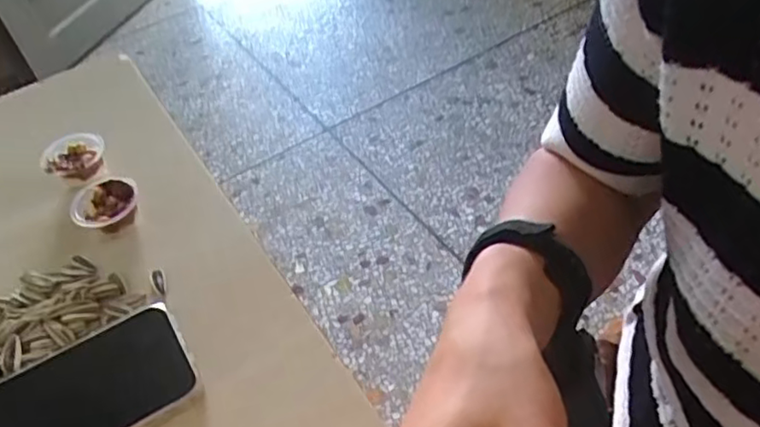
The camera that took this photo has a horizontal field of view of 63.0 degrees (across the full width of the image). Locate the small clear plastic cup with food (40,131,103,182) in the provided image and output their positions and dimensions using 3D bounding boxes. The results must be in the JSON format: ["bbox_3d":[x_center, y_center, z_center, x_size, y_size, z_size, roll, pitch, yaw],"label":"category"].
[{"bbox_3d":[-0.222,-0.036,0.454,0.041,0.028,0.038,-2,49,3],"label":"small clear plastic cup with food"}]

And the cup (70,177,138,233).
[{"bbox_3d":[-0.184,-0.003,0.424,0.041,0.024,0.046,-12,49,-6],"label":"cup"}]

